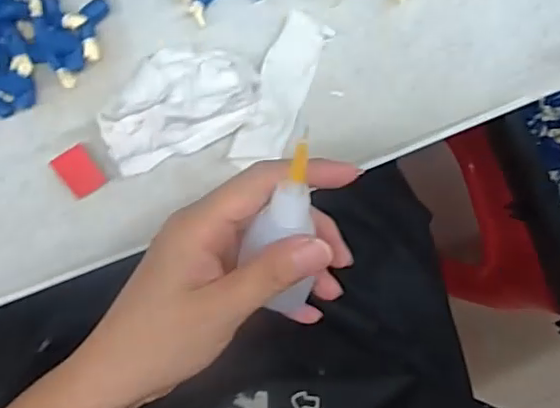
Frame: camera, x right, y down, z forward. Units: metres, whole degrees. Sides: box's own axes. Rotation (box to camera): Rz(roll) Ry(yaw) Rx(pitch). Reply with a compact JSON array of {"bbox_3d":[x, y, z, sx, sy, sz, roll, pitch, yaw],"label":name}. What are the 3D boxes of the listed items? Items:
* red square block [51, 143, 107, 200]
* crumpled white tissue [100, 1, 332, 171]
[{"bbox_3d":[-0.097,-0.016,0.287,0.019,0.004,0.023,-34,98,-3],"label":"red square block"},{"bbox_3d":[-0.048,-0.047,0.278,0.075,0.022,0.045,-26,97,-4],"label":"crumpled white tissue"}]

